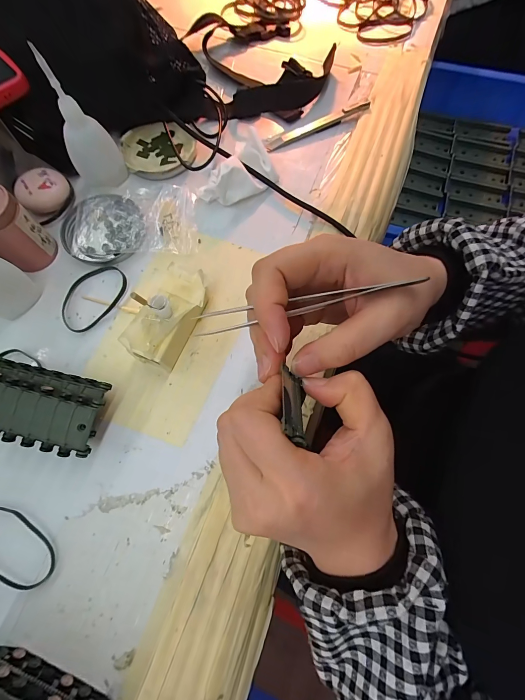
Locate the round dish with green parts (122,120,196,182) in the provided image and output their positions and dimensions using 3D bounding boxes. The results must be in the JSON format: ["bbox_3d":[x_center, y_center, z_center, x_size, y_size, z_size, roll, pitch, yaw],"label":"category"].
[{"bbox_3d":[-0.113,-0.216,0.339,0.079,0.016,0.075,0,73,-1],"label":"round dish with green parts"}]

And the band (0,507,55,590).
[{"bbox_3d":[-0.184,0.141,0.225,0.072,0.006,0.038,22,73,6],"label":"band"}]

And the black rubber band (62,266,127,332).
[{"bbox_3d":[-0.158,-0.050,0.289,0.047,0.004,0.070,42,76,11],"label":"black rubber band"}]

